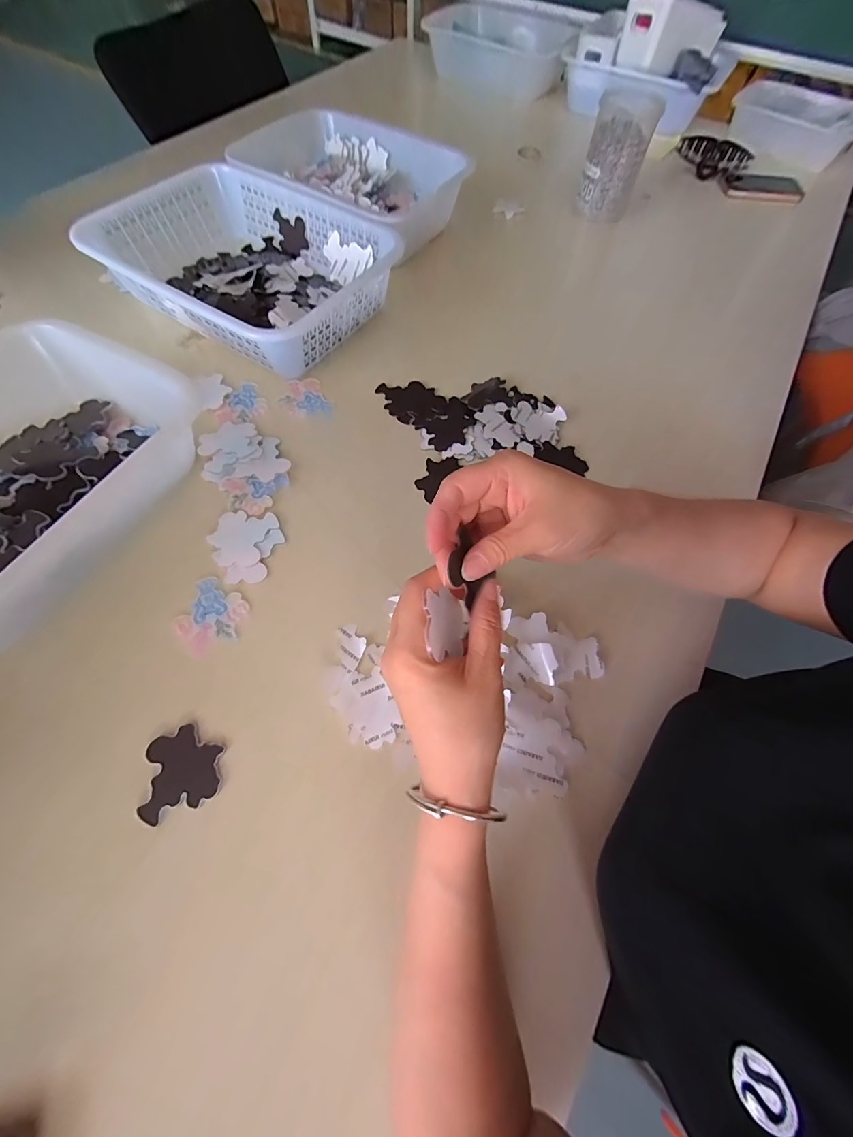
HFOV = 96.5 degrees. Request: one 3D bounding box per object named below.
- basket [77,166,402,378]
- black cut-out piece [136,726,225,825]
[{"bbox_3d":[-0.240,-0.404,0.512,0.340,0.080,0.257,33,70,13],"label":"basket"},{"bbox_3d":[-0.193,0.159,0.302,0.057,0.004,0.064,-8,66,-4],"label":"black cut-out piece"}]

